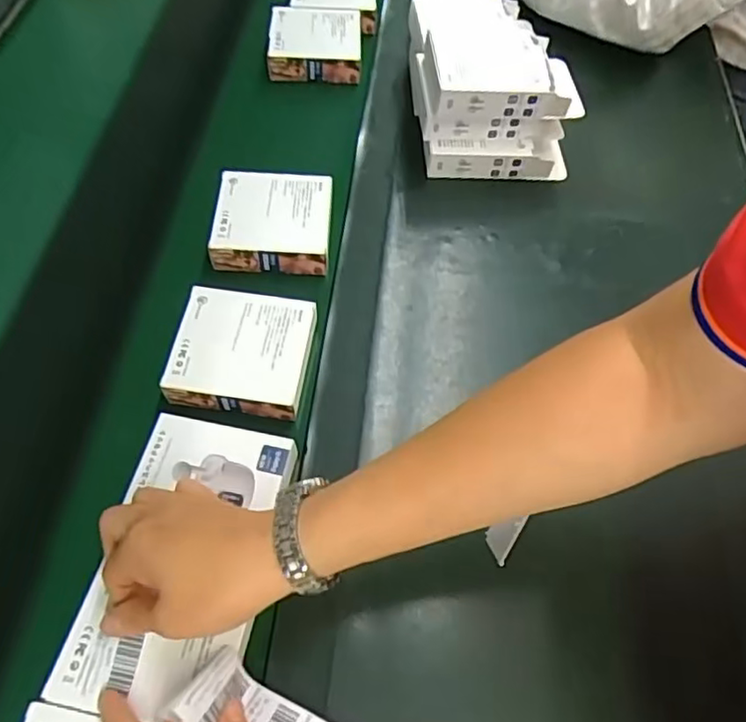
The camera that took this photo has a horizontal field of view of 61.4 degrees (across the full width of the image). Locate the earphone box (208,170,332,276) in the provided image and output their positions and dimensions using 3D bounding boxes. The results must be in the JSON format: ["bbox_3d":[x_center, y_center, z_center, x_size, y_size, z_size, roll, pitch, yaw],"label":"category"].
[{"bbox_3d":[-0.085,-0.121,0.539,0.096,0.032,0.088,-1,58,1],"label":"earphone box"}]

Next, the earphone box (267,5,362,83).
[{"bbox_3d":[-0.062,-0.339,0.676,0.097,0.038,0.096,-1,58,0],"label":"earphone box"}]

